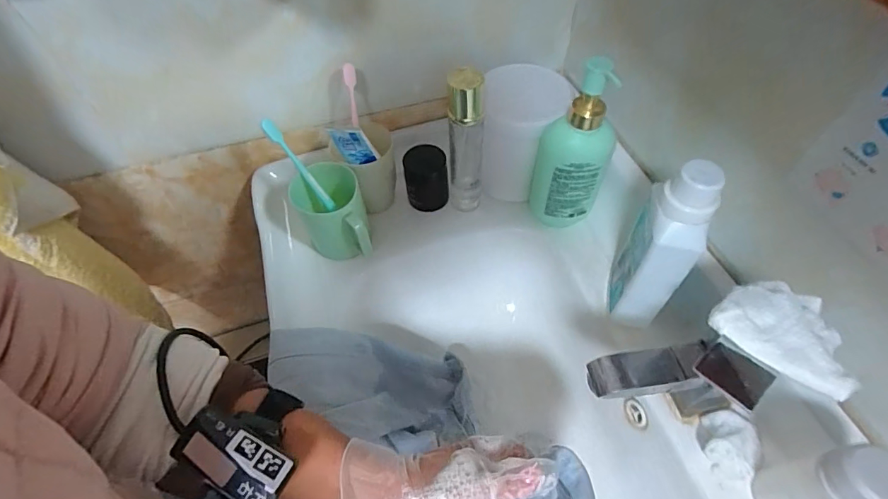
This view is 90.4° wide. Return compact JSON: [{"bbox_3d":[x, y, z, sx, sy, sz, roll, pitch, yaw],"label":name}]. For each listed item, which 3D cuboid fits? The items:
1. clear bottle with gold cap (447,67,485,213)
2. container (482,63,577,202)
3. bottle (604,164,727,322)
[{"bbox_3d":[0.027,-0.121,0.533,0.041,0.207,0.038,0,55,3],"label":"clear bottle with gold cap"},{"bbox_3d":[0.100,-0.146,0.563,0.097,0.152,0.094,-1,55,2],"label":"container"},{"bbox_3d":[0.205,-0.001,0.424,0.039,0.200,0.071,8,55,8],"label":"bottle"}]

